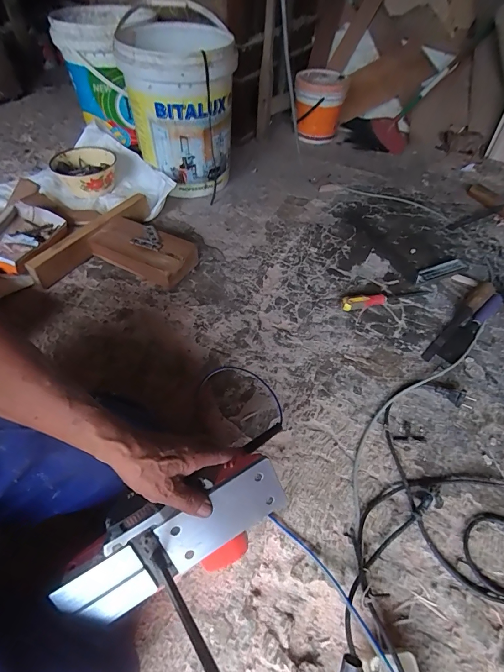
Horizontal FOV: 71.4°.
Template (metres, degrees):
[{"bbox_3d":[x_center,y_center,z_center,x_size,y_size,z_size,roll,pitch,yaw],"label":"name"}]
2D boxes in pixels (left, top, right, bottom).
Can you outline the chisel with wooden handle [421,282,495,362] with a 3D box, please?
[{"bbox_3d":[0.466,-0.038,0.778,0.041,0.039,0.287,36,58,24],"label":"chisel with wooden handle"}]

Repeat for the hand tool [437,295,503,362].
[{"bbox_3d":[0.487,-0.024,0.777,0.041,0.028,0.245,38,59,25],"label":"hand tool"}]

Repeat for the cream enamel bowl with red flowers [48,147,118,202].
[{"bbox_3d":[-0.497,-0.492,1.067,0.175,0.085,0.190,1,51,-2],"label":"cream enamel bowl with red flowers"}]

